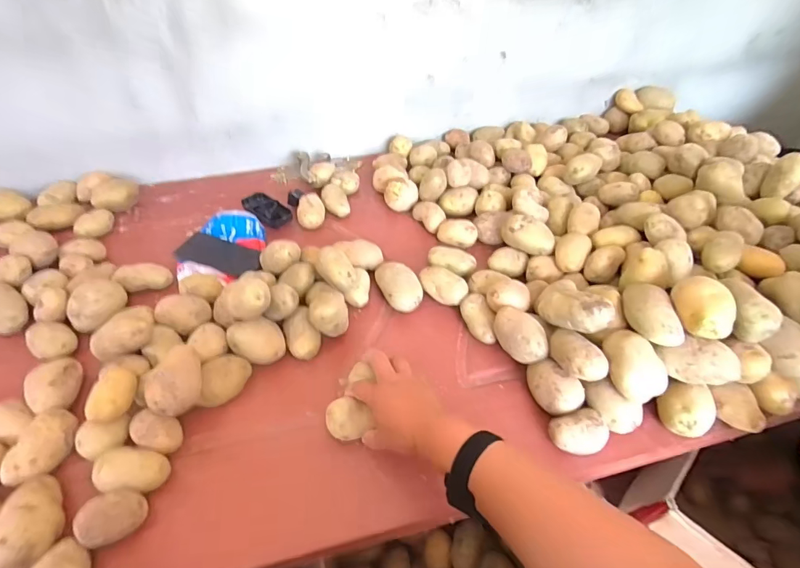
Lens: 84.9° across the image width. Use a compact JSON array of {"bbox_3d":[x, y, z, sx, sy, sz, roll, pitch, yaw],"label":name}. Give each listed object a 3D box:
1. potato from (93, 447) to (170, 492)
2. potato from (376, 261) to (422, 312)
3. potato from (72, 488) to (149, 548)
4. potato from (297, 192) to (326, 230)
[{"bbox_3d":[-0.306,0.219,0.501,0.074,0.044,0.046,8,45,7],"label":"potato"},{"bbox_3d":[-0.004,0.005,0.702,0.057,0.044,0.095,-20,48,-20],"label":"potato"},{"bbox_3d":[-0.305,0.253,0.468,0.056,0.048,0.048,-4,44,-5],"label":"potato"},{"bbox_3d":[-0.168,-0.137,0.824,0.050,0.041,0.060,-6,45,-7],"label":"potato"}]

